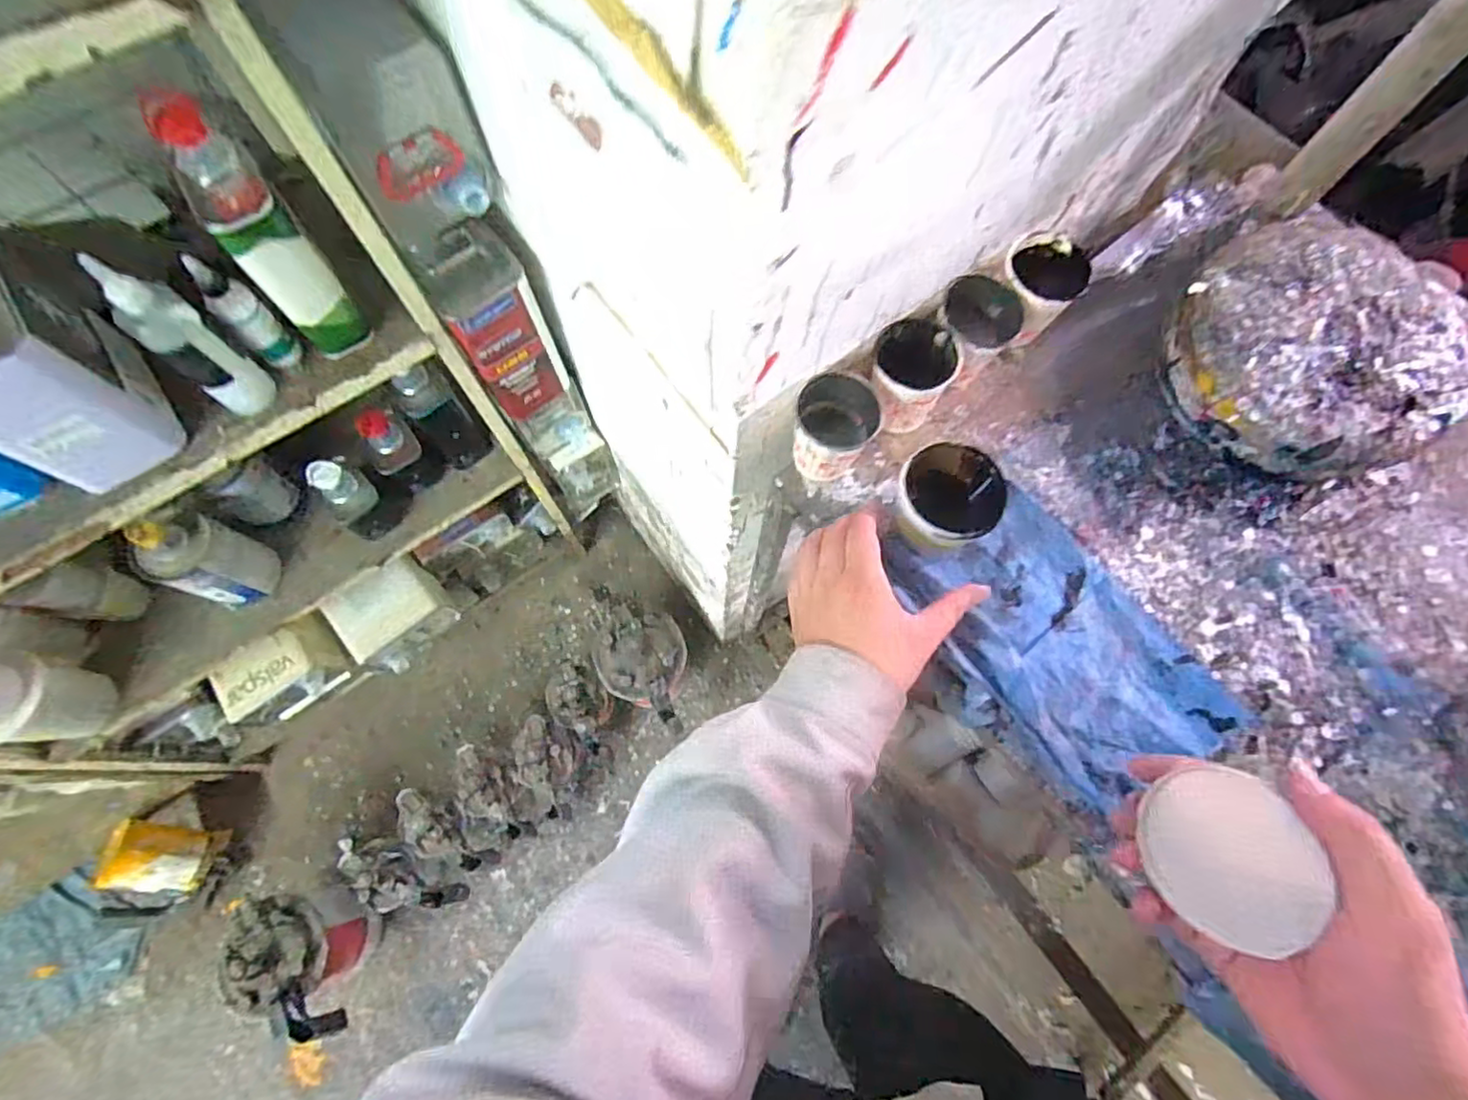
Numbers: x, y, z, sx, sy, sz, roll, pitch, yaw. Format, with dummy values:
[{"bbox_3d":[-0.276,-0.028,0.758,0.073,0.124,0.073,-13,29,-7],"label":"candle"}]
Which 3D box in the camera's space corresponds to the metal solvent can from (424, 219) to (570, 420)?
[{"bbox_3d":[-0.278,-0.267,0.793,0.096,0.240,0.093,-19,72,-8],"label":"metal solvent can"}]

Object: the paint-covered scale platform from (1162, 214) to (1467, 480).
[{"bbox_3d":[0.505,-0.177,0.579,0.215,0.080,0.217,-33,75,-13],"label":"paint-covered scale platform"}]

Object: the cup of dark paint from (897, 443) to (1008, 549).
[{"bbox_3d":[0.160,-0.036,0.501,0.079,0.061,0.075,1,71,-2],"label":"cup of dark paint"}]

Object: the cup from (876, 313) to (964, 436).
[{"bbox_3d":[0.147,-0.149,0.552,0.064,0.067,0.067,-24,73,-10],"label":"cup"}]

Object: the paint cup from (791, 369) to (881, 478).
[{"bbox_3d":[0.081,-0.104,0.543,0.060,0.080,0.076,39,74,11],"label":"paint cup"}]

